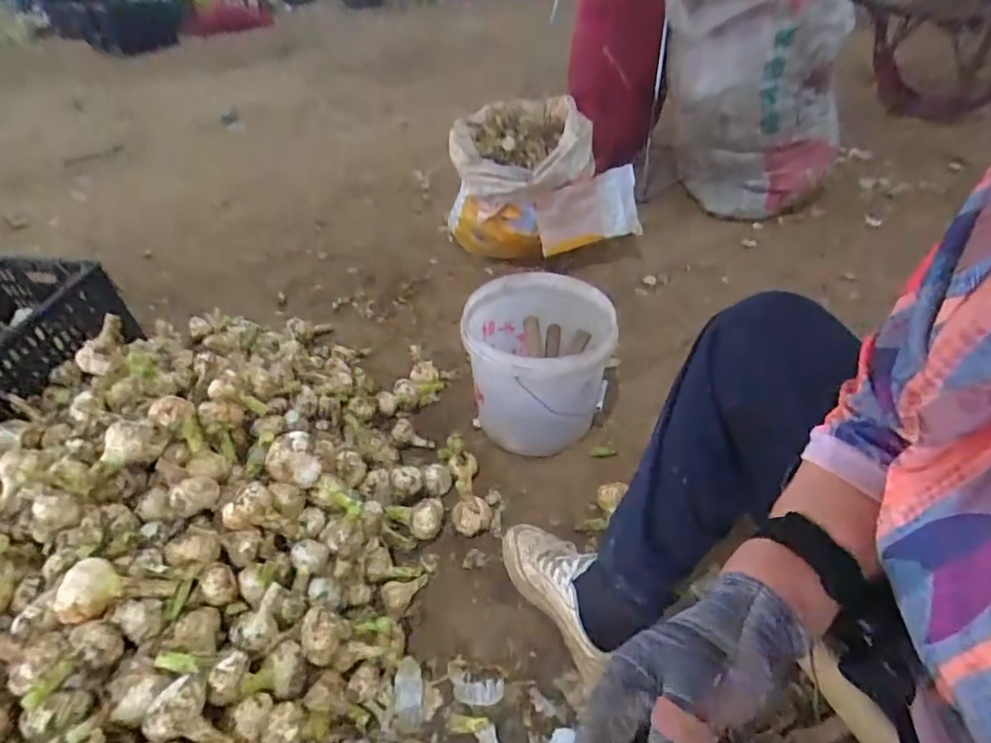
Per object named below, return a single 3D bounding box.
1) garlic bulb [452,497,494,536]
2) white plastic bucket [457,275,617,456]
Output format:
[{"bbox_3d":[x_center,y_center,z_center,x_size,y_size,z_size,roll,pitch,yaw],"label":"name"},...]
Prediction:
[{"bbox_3d":[-0.036,0.218,0.813,0.062,0.054,0.047,-15,42,-10],"label":"garlic bulb"},{"bbox_3d":[0.076,-0.011,0.905,0.229,0.214,0.223,-3,42,3],"label":"white plastic bucket"}]

